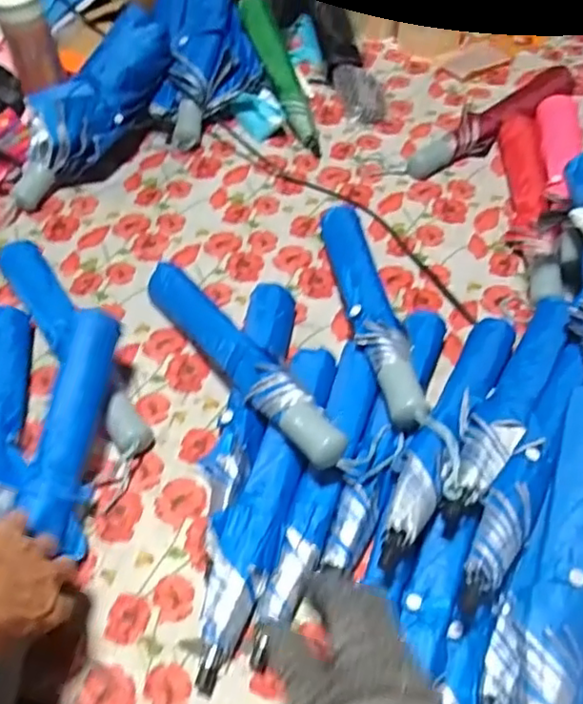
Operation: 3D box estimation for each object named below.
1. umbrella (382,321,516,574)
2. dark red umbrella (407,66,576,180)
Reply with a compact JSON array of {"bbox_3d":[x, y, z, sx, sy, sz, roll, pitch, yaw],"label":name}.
[{"bbox_3d":[0.154,0.062,0.591,0.045,0.036,0.324,22,44,19],"label":"umbrella"},{"bbox_3d":[0.319,-0.359,0.953,0.350,0.042,0.056,-36,59,-22],"label":"dark red umbrella"}]

